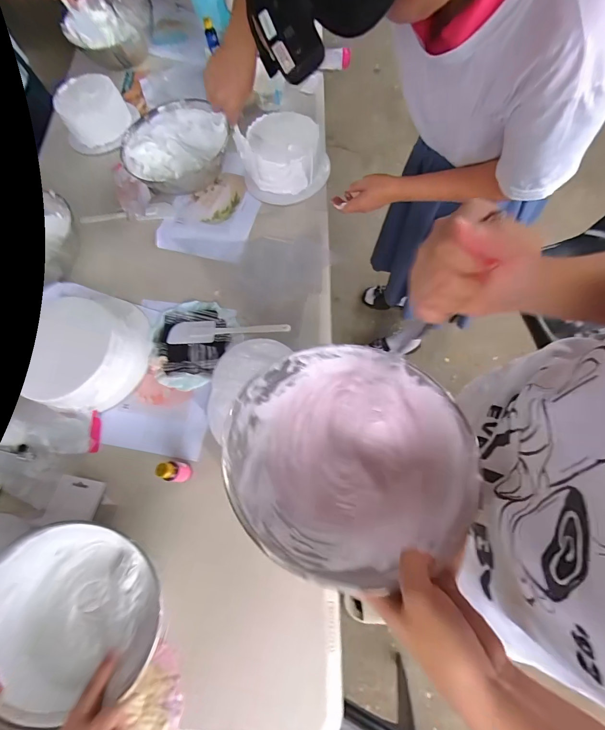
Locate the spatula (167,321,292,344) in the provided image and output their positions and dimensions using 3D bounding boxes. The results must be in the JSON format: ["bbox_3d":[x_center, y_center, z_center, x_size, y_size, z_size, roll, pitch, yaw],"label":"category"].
[{"bbox_3d":[-0.145,-0.065,0.694,0.237,0.010,0.047,1,70,2],"label":"spatula"}]

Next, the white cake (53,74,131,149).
[{"bbox_3d":[-0.533,-0.655,0.908,0.151,0.093,0.135,-30,72,-9],"label":"white cake"}]

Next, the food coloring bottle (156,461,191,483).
[{"bbox_3d":[-0.202,0.173,0.580,0.035,0.084,0.030,14,71,7],"label":"food coloring bottle"}]

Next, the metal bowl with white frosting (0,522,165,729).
[{"bbox_3d":[-0.329,0.351,0.514,0.221,0.096,0.222,-1,70,2],"label":"metal bowl with white frosting"}]

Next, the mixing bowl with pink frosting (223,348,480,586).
[{"bbox_3d":[0.046,0.083,0.365,0.230,0.097,0.224,-1,70,2],"label":"mixing bowl with pink frosting"}]

